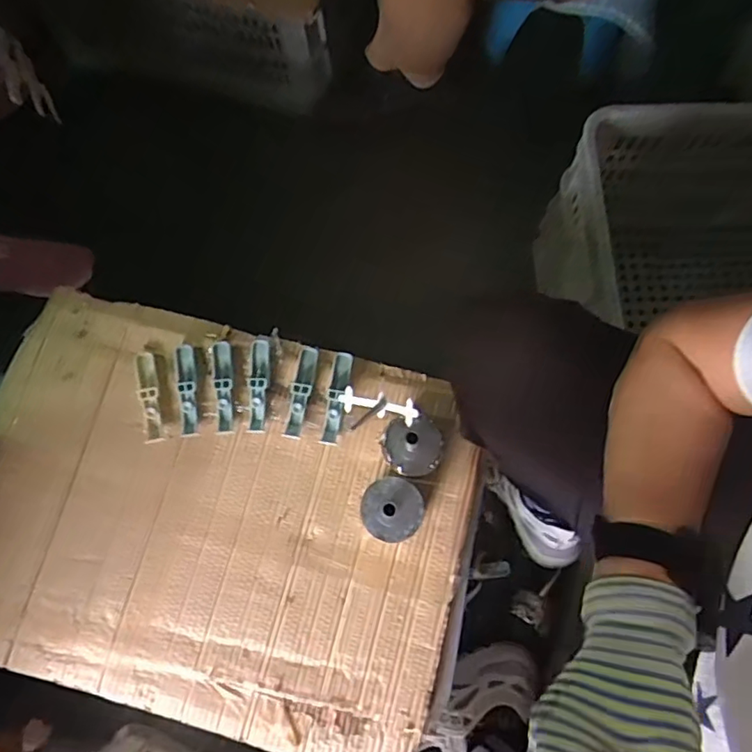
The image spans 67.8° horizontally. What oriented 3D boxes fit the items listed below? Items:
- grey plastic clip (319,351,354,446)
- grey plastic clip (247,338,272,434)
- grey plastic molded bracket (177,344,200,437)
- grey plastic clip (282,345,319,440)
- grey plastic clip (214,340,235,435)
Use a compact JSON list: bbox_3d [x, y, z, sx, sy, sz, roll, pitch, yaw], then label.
[{"bbox_3d":[-0.044,0.024,0.626,0.021,0.019,0.106,10,78,4],"label":"grey plastic clip"},{"bbox_3d":[-0.132,0.010,0.631,0.021,0.015,0.108,2,78,2],"label":"grey plastic clip"},{"bbox_3d":[-0.213,0.015,0.632,0.022,0.009,0.106,-6,77,0],"label":"grey plastic molded bracket"},{"bbox_3d":[-0.084,0.017,0.630,0.023,0.017,0.106,10,78,4],"label":"grey plastic clip"},{"bbox_3d":[-0.171,0.011,0.631,0.020,0.010,0.107,-5,77,0],"label":"grey plastic clip"}]

